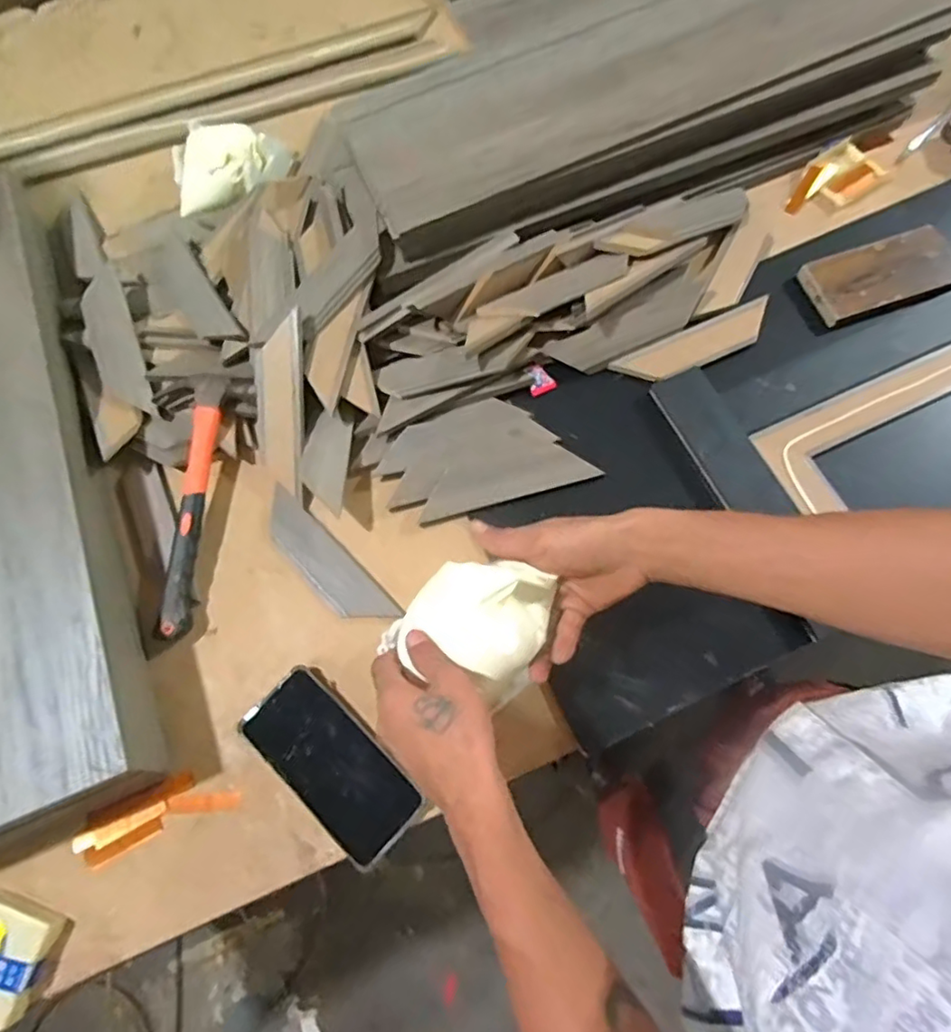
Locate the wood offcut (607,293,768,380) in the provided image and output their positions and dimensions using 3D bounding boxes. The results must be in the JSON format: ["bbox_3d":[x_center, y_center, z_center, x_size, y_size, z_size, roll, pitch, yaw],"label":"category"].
[{"bbox_3d":[0.238,-0.182,0.635,0.181,0.009,0.049,-24,72,-6],"label":"wood offcut"}]

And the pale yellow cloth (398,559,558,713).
[{"bbox_3d":[-0.001,0.074,0.439,0.102,0.033,0.100,23,74,10],"label":"pale yellow cloth"}]

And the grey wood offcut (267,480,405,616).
[{"bbox_3d":[-0.146,0.045,0.580,0.046,0.009,0.170,-44,77,-9],"label":"grey wood offcut"}]

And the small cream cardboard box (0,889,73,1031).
[{"bbox_3d":[-0.373,0.347,0.469,0.075,0.027,0.073,16,72,8],"label":"small cream cardboard box"}]

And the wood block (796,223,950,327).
[{"bbox_3d":[0.440,-0.263,0.646,0.155,0.015,0.079,-17,71,-4],"label":"wood block"}]

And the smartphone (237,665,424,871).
[{"bbox_3d":[-0.124,0.212,0.515,0.163,0.014,0.077,41,77,14],"label":"smartphone"}]

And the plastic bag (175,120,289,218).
[{"bbox_3d":[-0.299,-0.418,0.715,0.117,0.046,0.148,32,75,12],"label":"plastic bag"}]

